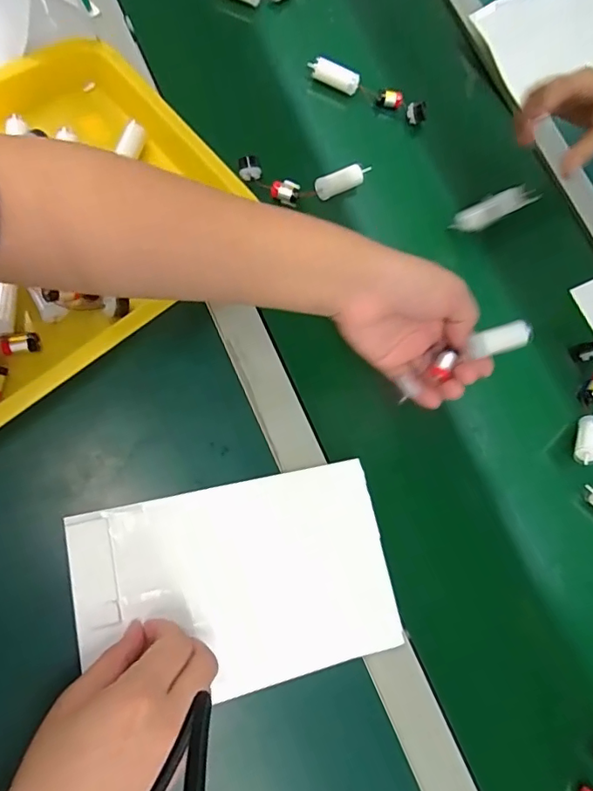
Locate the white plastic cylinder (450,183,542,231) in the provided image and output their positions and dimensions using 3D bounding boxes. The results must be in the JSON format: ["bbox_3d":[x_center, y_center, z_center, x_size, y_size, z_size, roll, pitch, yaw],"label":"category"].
[{"bbox_3d":[0.196,-0.185,0.501,0.082,0.021,0.022,-19,67,24],"label":"white plastic cylinder"}]

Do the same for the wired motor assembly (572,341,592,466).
[{"bbox_3d":[0.291,0.010,0.498,0.031,0.035,0.133,16,69,6],"label":"wired motor assembly"}]

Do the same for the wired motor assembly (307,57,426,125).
[{"bbox_3d":[0.081,-0.338,0.553,0.136,0.022,0.014,18,69,-10],"label":"wired motor assembly"}]

